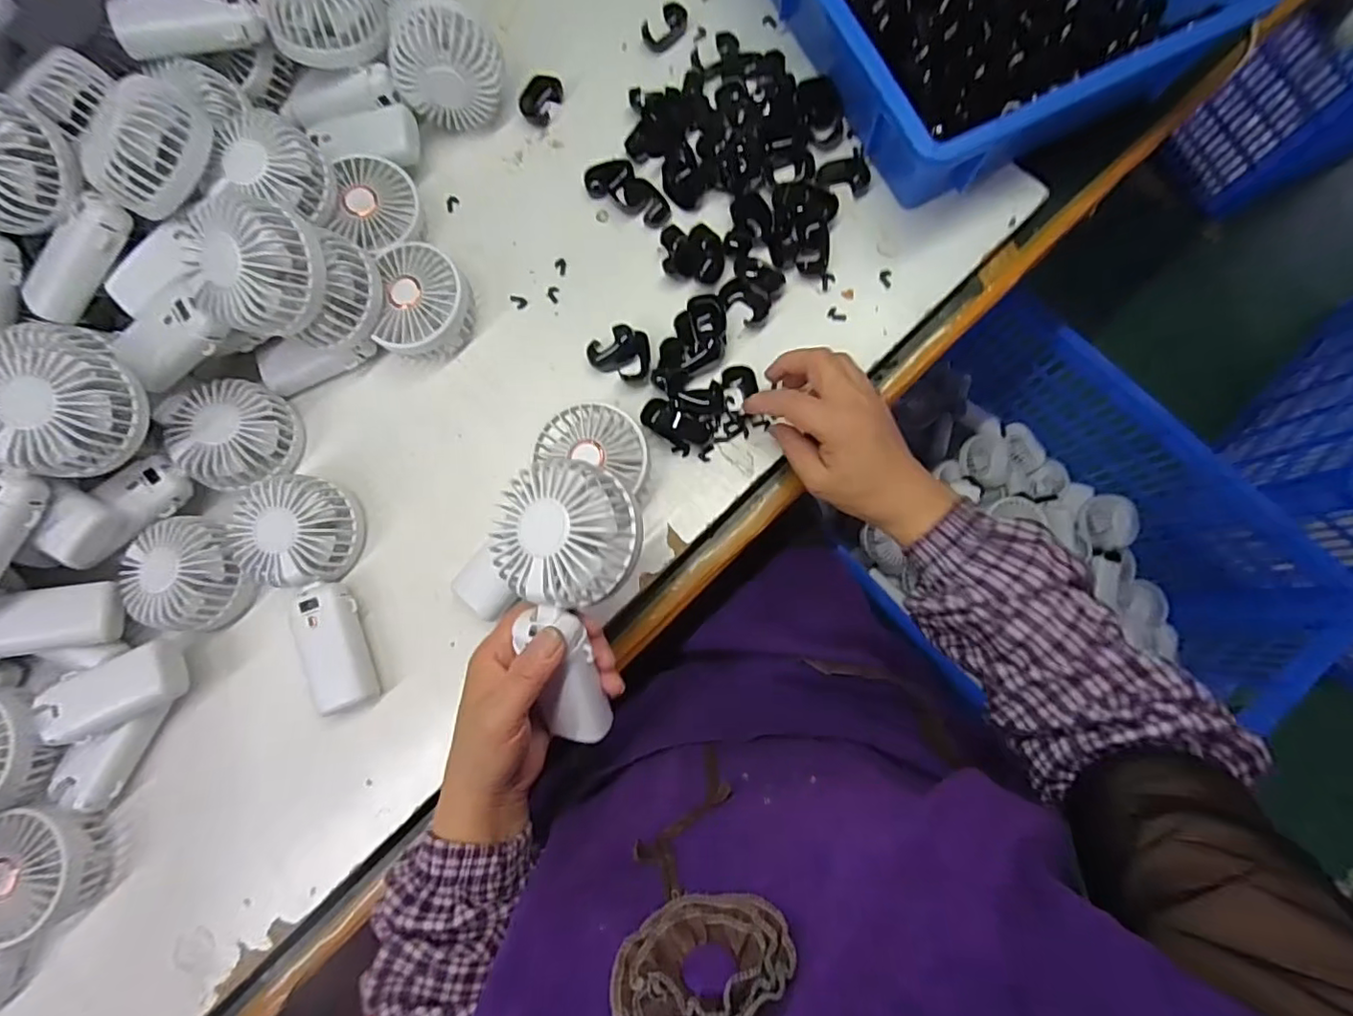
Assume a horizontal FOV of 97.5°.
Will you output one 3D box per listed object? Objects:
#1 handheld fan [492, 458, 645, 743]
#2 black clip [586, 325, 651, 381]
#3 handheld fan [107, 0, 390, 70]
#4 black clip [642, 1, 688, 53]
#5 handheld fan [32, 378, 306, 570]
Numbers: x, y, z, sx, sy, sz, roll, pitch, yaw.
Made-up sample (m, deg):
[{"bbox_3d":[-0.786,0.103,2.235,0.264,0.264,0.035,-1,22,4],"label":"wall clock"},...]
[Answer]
[{"bbox_3d":[-0.064,0.060,0.345,0.082,0.035,0.169,1,101,5],"label":"handheld fan"},{"bbox_3d":[-0.046,-0.124,0.475,0.050,0.020,0.038,-3,81,4],"label":"black clip"},{"bbox_3d":[-0.324,-0.381,0.459,0.183,0.041,0.072,-16,81,-13],"label":"handheld fan"},{"bbox_3d":[-0.010,-0.428,0.526,0.043,0.010,0.027,-40,81,-2],"label":"black clip"},{"bbox_3d":[-0.378,-0.030,0.446,0.092,0.050,0.179,42,67,9],"label":"handheld fan"}]

